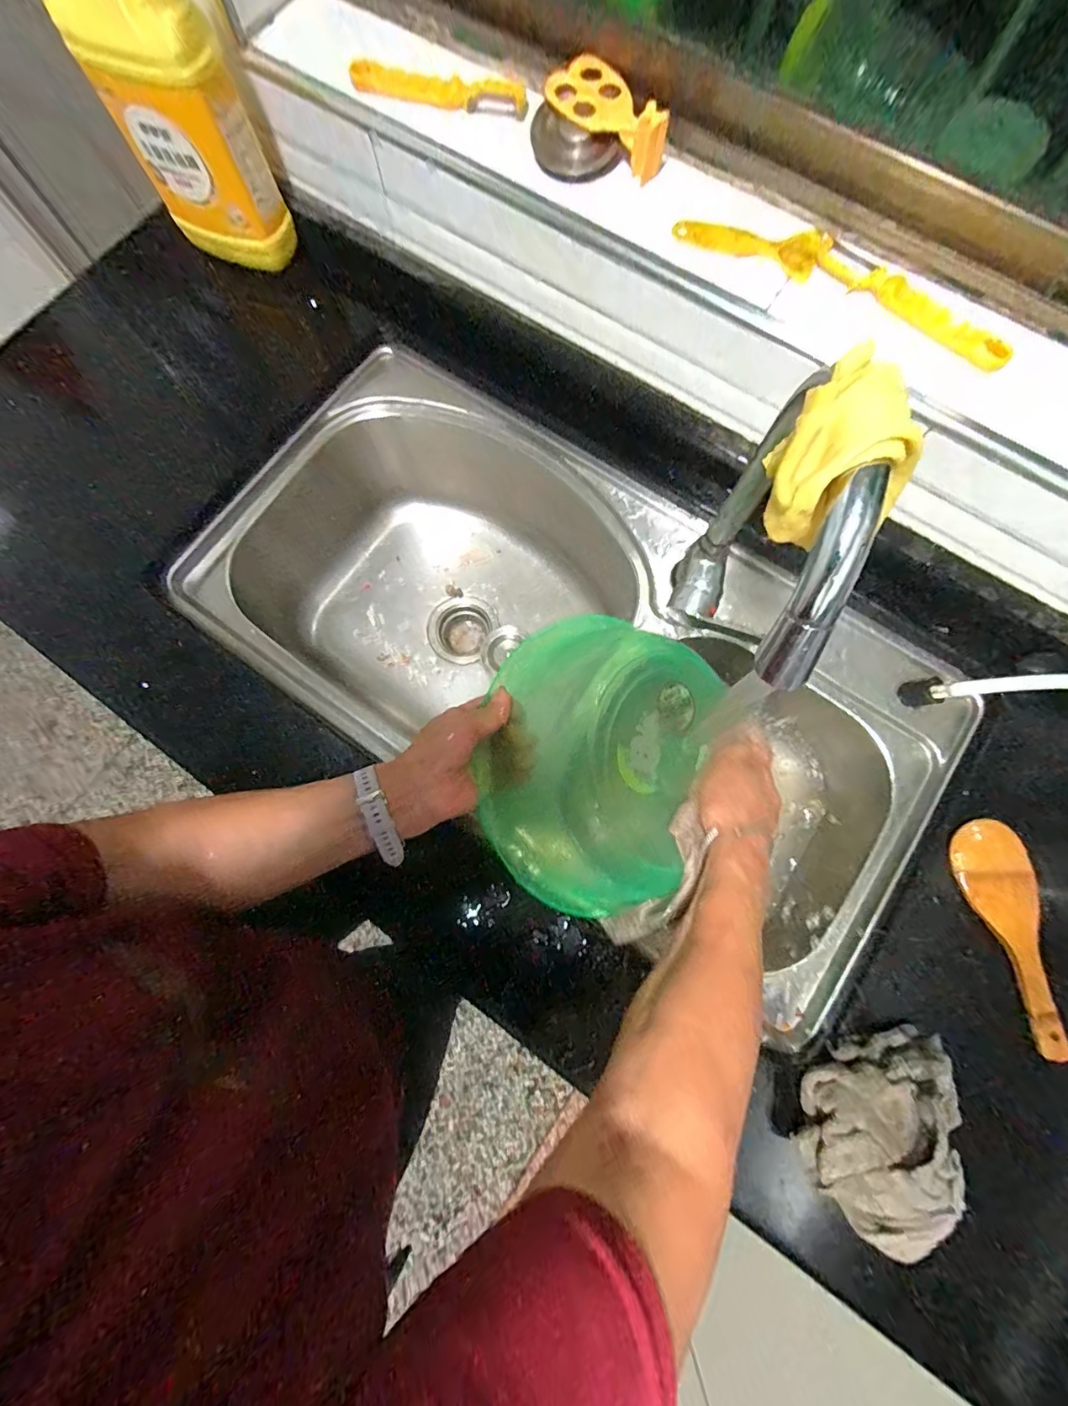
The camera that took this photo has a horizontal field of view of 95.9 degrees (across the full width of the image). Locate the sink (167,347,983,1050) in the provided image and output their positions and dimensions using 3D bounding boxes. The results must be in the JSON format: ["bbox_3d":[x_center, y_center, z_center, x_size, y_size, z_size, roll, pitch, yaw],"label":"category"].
[{"bbox_3d":[0.021,-0.059,0.647,0.858,0.254,0.418,35,79,7],"label":"sink"}]

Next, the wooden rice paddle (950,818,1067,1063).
[{"bbox_3d":[0.434,0.205,0.432,0.057,0.016,0.192,-11,78,-3],"label":"wooden rice paddle"}]

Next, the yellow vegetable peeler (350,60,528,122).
[{"bbox_3d":[-0.088,-0.578,0.451,0.179,0.019,0.035,17,78,3],"label":"yellow vegetable peeler"}]

